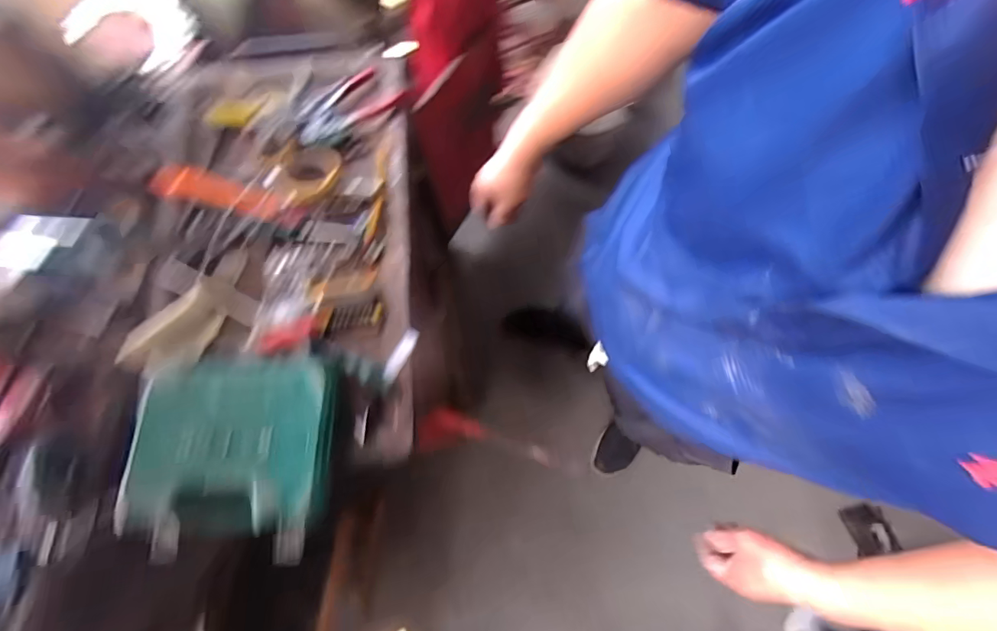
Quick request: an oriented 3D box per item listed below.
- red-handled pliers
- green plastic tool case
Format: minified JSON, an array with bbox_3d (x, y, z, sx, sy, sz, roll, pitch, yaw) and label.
[{"bbox_3d":[-0.259,-0.354,0.755,0.178,0.020,0.087,-29,78,-5],"label":"red-handled pliers"},{"bbox_3d":[-0.354,0.167,0.595,0.257,0.056,0.222,-2,77,1],"label":"green plastic tool case"}]

